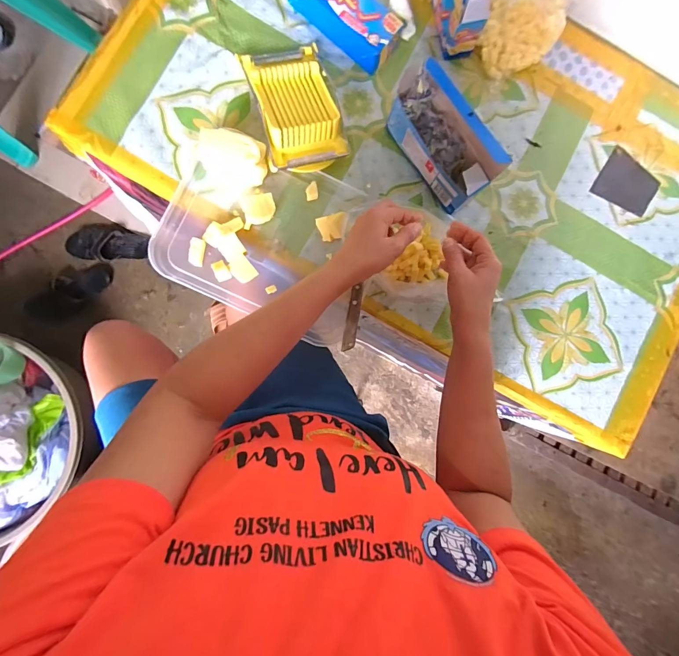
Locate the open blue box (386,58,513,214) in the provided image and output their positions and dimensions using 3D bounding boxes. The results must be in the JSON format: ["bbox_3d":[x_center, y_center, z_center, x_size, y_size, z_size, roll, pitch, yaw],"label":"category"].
[{"bbox_3d":[0.145,-0.269,0.499,0.065,0.109,0.184,-37,90,-5],"label":"open blue box"}]

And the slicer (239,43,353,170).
[{"bbox_3d":[-0.066,-0.329,0.514,0.121,0.049,0.190,-15,88,-5],"label":"slicer"}]

